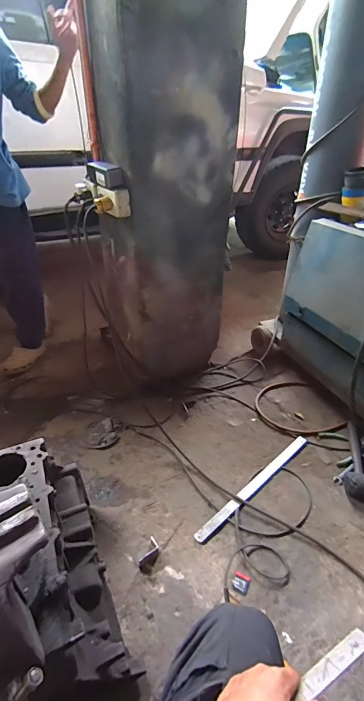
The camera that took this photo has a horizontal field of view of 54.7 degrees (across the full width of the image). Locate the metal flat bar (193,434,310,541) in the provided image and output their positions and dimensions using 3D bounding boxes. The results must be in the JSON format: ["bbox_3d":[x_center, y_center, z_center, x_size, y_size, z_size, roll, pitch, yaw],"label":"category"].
[{"bbox_3d":[0.237,0.412,1.103,0.516,0.012,0.038,-29,45,-33],"label":"metal flat bar"}]

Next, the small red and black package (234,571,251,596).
[{"bbox_3d":[0.147,0.577,0.875,0.039,0.005,0.045,16,40,22],"label":"small red and black package"}]

